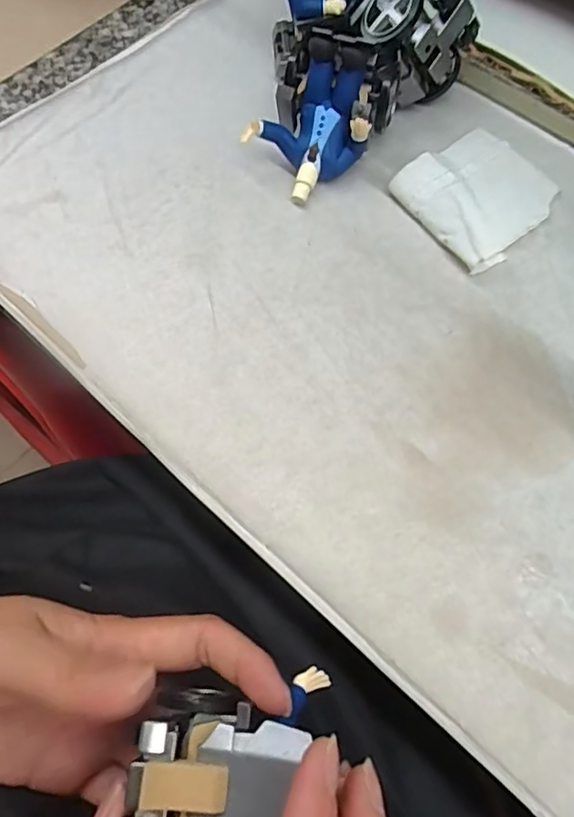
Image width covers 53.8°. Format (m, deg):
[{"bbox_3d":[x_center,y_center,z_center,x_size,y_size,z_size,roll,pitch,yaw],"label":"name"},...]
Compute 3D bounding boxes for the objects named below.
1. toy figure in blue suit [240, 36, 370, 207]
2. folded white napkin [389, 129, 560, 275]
[{"bbox_3d":[0.012,-0.121,0.243,0.051,0.042,0.039,-41,72,-16],"label":"toy figure in blue suit"},{"bbox_3d":[0.085,-0.095,0.249,0.064,0.010,0.058,-35,70,-14],"label":"folded white napkin"}]

